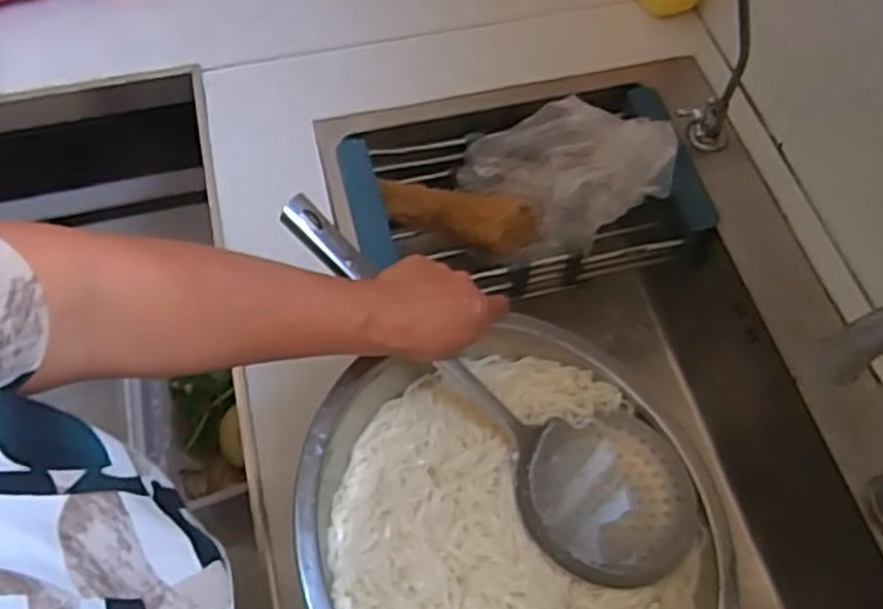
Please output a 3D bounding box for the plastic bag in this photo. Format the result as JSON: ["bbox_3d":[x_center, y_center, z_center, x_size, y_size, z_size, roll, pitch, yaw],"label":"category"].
[{"bbox_3d":[0.127,-0.125,0.782,0.205,0.118,0.138,6,63,1],"label":"plastic bag"}]

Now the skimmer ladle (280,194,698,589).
[{"bbox_3d":[0.030,0.068,0.589,0.392,0.081,0.137,41,67,-8],"label":"skimmer ladle"}]

